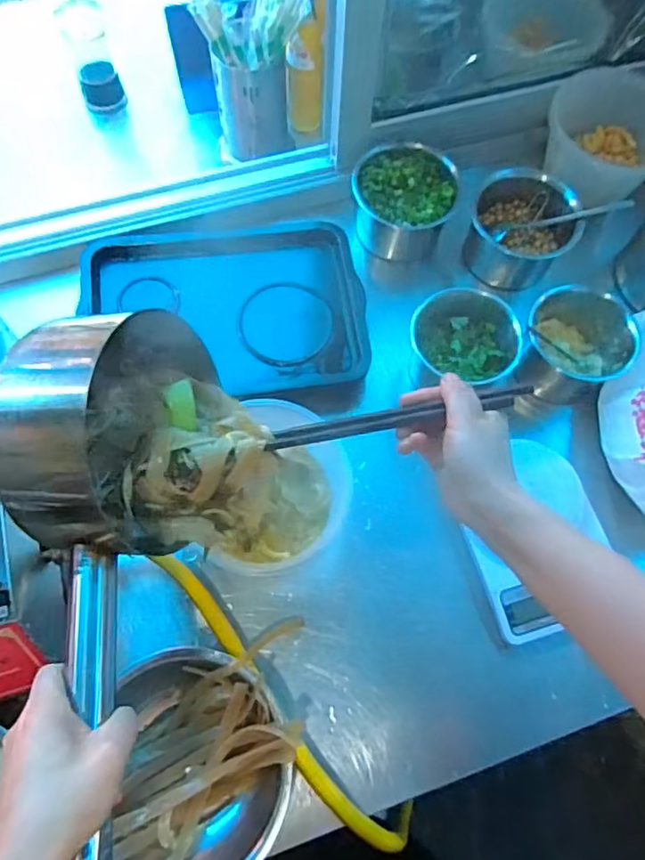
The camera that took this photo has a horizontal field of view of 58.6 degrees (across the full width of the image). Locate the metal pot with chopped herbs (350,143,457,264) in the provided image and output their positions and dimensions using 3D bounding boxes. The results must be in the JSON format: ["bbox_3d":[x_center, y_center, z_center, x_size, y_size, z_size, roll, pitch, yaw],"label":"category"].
[{"bbox_3d":[0.101,-0.284,0.735,0.127,0.098,0.115,19,68,6],"label":"metal pot with chopped herbs"}]

